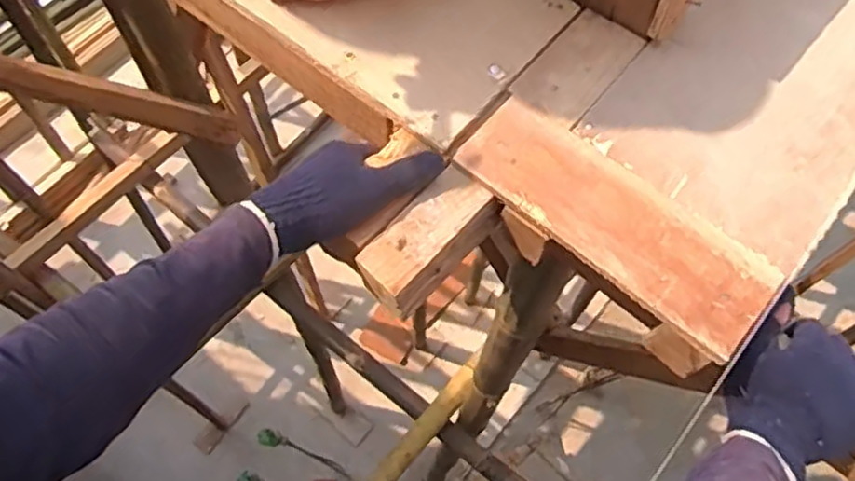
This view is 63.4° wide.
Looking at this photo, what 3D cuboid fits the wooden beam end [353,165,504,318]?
[{"bbox_3d":[-0.002,0.003,0.568,0.053,0.048,0.121,41,72,16],"label":"wooden beam end"}]

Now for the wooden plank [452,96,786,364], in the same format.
[{"bbox_3d":[0.144,-0.018,0.545,0.252,0.013,0.087,38,71,15],"label":"wooden plank"}]

